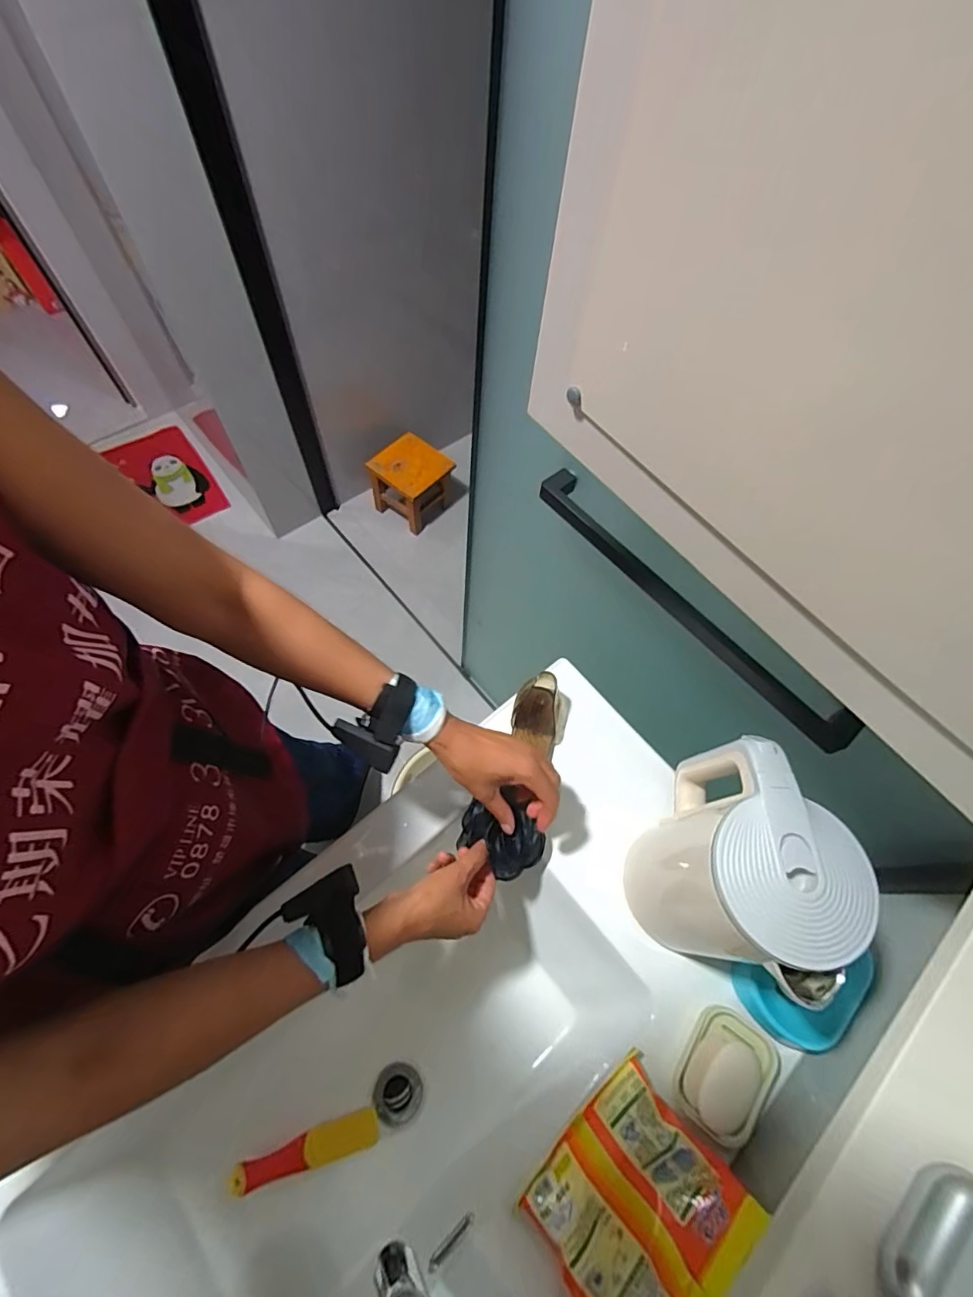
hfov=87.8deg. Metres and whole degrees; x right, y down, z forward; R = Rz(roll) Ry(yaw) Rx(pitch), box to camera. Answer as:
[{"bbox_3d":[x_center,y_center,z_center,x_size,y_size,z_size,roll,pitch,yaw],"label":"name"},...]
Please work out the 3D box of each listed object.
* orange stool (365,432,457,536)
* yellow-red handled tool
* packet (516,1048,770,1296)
[{"bbox_3d":[-0.261,-0.581,1.780,0.241,0.227,0.199,34,67,12],"label":"orange stool"},{"bbox_3d":[-0.200,0.563,0.566,0.152,0.021,0.032,-10,65,-9],"label":"yellow-red handled tool"},{"bbox_3d":[0.128,0.493,0.446,0.167,0.054,0.129,-39,72,-20],"label":"packet"}]

